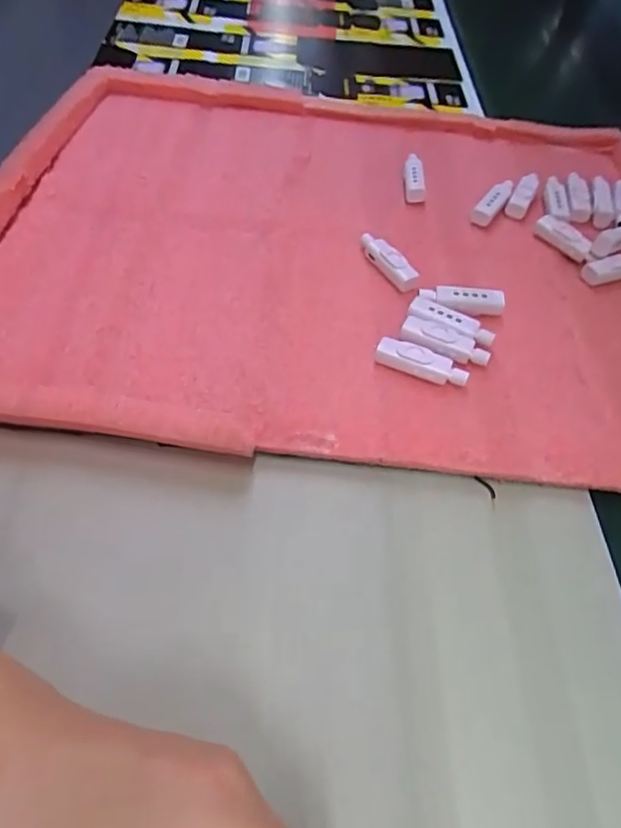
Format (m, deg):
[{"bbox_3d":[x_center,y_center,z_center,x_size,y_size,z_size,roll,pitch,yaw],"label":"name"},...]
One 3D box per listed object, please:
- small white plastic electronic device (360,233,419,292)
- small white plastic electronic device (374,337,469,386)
[{"bbox_3d":[0.054,-0.106,0.394,0.014,0.014,0.058,-23,60,-20],"label":"small white plastic electronic device"},{"bbox_3d":[0.067,-0.031,0.340,0.055,0.012,0.015,21,56,10],"label":"small white plastic electronic device"}]

